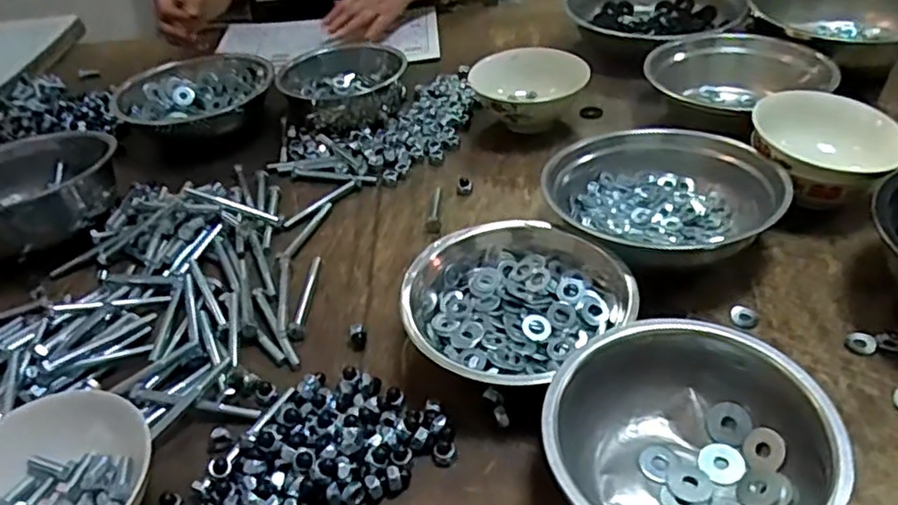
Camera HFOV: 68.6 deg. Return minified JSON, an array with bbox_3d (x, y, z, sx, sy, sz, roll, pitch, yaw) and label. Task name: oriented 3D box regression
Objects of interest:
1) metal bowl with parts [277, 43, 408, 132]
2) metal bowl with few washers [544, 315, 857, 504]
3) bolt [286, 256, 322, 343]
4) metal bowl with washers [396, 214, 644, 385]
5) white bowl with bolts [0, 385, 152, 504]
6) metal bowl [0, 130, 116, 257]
[{"bbox_3d":[-0.129,-0.232,0.907,0.132,0.071,0.162,26,48,34],"label":"metal bowl with parts"},{"bbox_3d":[0.150,0.128,0.424,0.164,0.071,0.160,1,38,8],"label":"metal bowl with few washers"},{"bbox_3d":[-0.132,0.038,0.618,0.014,0.009,0.115,-2,38,5],"label":"bolt"},{"bbox_3d":[0.056,0.038,0.557,0.176,0.066,0.162,-3,38,3],"label":"metal bowl with washers"},{"bbox_3d":[-0.261,0.155,0.437,0.130,0.062,0.119,-1,38,5],"label":"white bowl with bolts"},{"bbox_3d":[-0.471,-0.066,0.726,0.189,0.068,0.190,-3,38,3],"label":"metal bowl"}]

